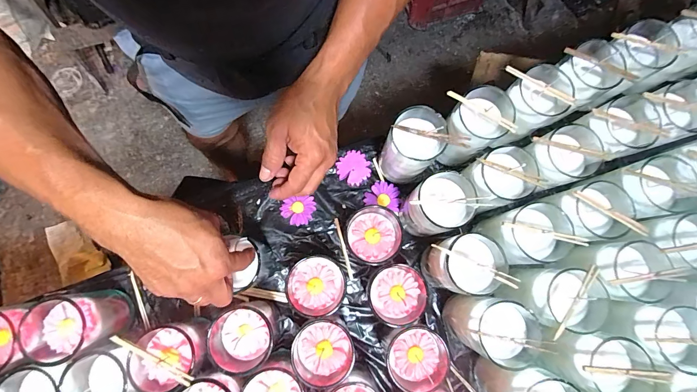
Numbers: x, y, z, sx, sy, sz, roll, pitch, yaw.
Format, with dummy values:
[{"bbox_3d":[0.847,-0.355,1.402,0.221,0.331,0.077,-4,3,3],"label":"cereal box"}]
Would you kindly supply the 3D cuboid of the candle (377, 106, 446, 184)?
[{"bbox_3d":[0.082,-0.064,0.438,0.069,0.128,0.074,28,80,5],"label":"candle"}]

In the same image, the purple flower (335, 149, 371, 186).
[{"bbox_3d":[0.008,-0.042,0.493,0.049,0.009,0.047,0,79,-1],"label":"purple flower"}]

